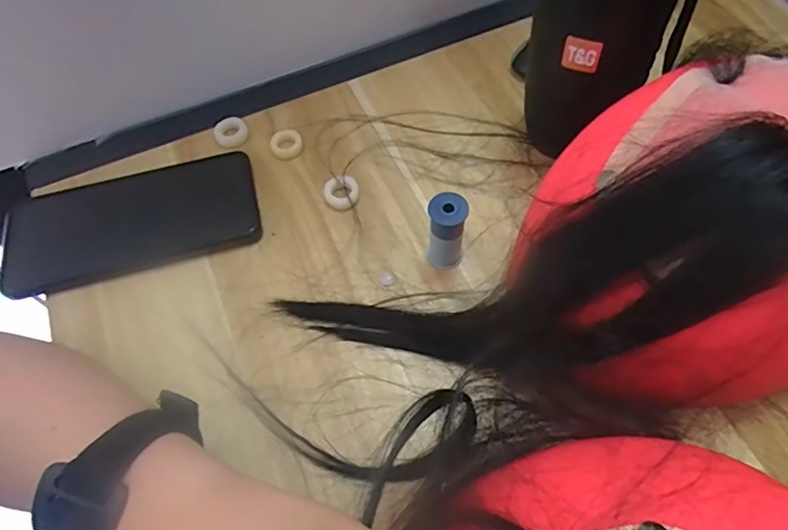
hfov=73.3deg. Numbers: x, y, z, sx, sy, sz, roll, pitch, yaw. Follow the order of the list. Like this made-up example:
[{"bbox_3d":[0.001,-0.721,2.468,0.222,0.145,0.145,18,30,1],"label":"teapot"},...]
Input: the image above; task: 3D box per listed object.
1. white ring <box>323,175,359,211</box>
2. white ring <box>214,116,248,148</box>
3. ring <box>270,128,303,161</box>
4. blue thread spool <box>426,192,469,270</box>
[{"bbox_3d":[-0.035,-0.049,0.353,0.023,0.007,0.023,-1,60,2],"label":"white ring"},{"bbox_3d":[-0.119,-0.098,0.386,0.023,0.005,0.024,-1,60,2],"label":"white ring"},{"bbox_3d":[-0.077,-0.087,0.380,0.022,0.005,0.027,-16,61,-6],"label":"ring"},{"bbox_3d":[0.031,-0.019,0.310,0.021,0.051,0.019,5,61,6],"label":"blue thread spool"}]

